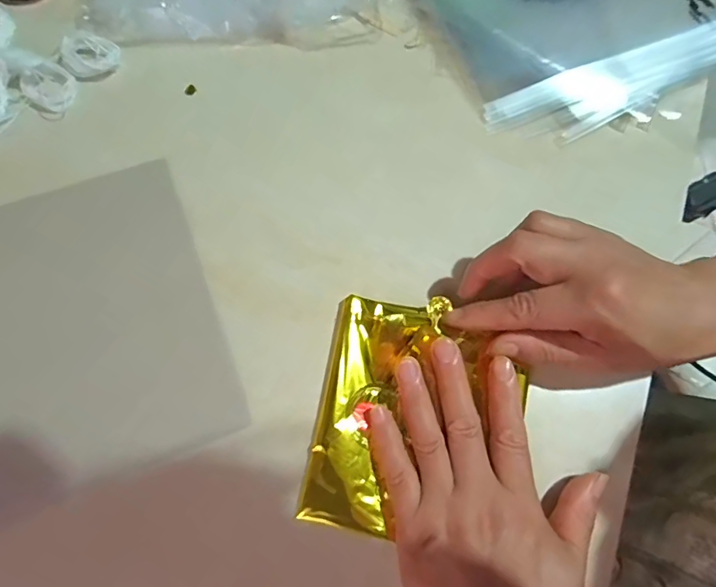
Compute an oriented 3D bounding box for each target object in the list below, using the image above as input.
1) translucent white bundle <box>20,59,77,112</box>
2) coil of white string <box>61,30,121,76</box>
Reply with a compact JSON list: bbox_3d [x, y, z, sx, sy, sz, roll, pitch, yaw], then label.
[{"bbox_3d":[-0.219,-0.148,0.319,0.031,0.013,0.040,-41,77,-13],"label":"translucent white bundle"},{"bbox_3d":[-0.195,-0.175,0.329,0.035,0.011,0.034,0,72,-1],"label":"coil of white string"}]

